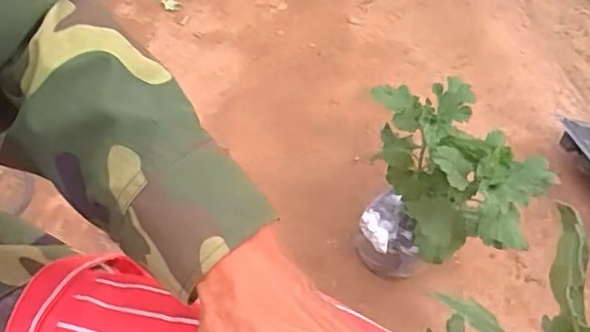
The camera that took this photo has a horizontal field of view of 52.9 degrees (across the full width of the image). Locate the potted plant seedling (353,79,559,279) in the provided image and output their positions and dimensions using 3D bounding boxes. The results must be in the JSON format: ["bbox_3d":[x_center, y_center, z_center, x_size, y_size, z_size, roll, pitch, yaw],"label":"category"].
[{"bbox_3d":[0.190,0.061,0.835,0.157,0.315,0.239,-14,55,-21],"label":"potted plant seedling"}]

